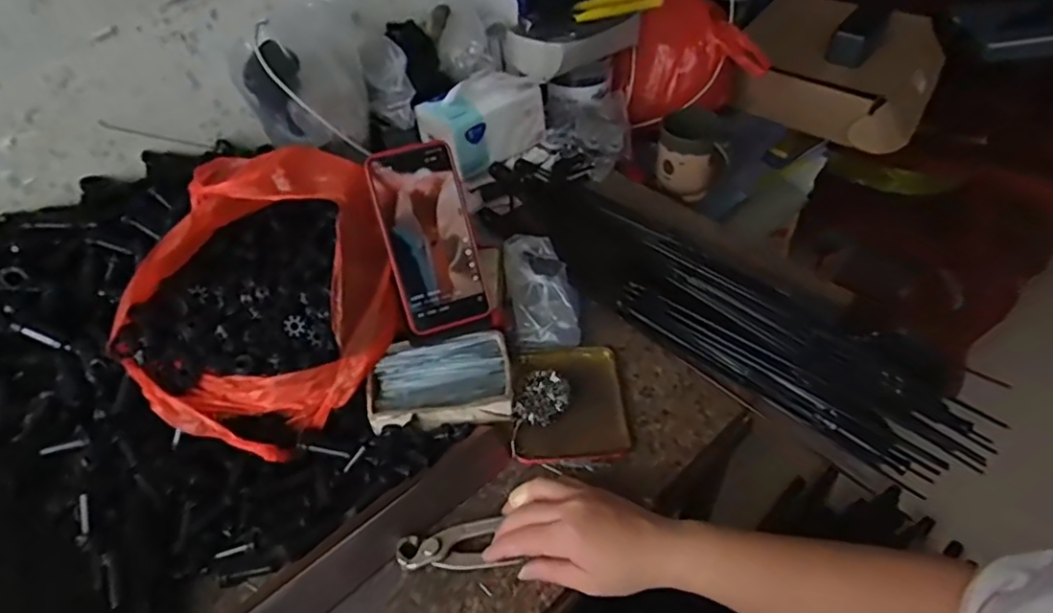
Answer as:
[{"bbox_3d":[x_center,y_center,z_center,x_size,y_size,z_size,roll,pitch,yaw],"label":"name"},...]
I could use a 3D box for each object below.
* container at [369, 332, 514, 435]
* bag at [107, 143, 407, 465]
[{"bbox_3d":[-0.078,0.065,0.557,0.125,0.026,0.092,-6,47,-3],"label":"container"},{"bbox_3d":[-0.238,-0.011,0.538,0.235,0.145,0.231,34,57,29],"label":"bag"}]

